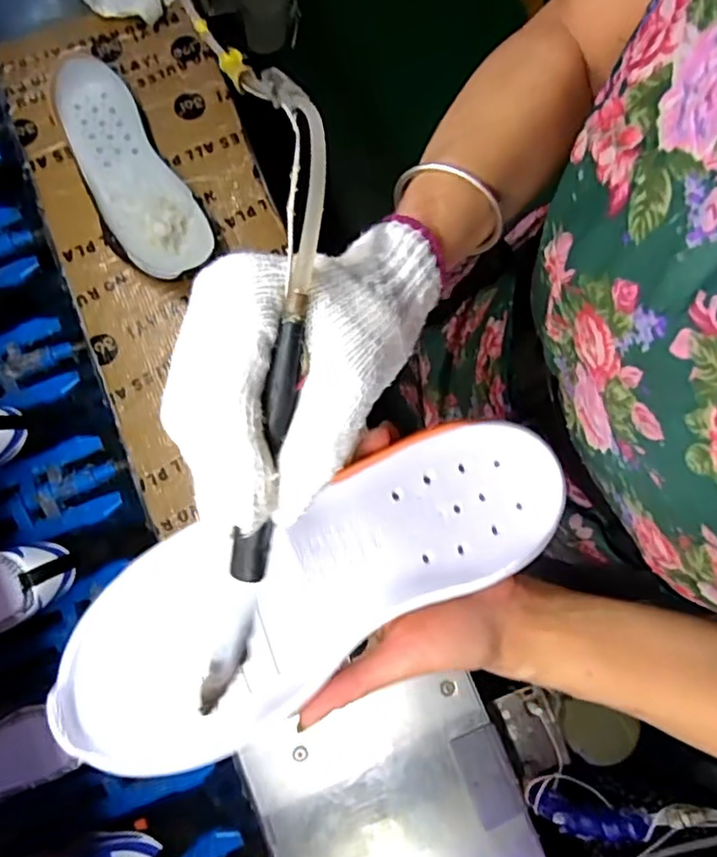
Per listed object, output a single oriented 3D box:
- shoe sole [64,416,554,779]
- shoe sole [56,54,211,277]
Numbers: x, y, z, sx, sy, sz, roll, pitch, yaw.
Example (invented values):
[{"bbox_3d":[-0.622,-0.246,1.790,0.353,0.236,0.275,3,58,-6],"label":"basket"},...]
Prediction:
[{"bbox_3d":[-0.013,0.066,0.297,0.244,0.027,0.087,-25,73,-19],"label":"shoe sole"},{"bbox_3d":[-0.237,-0.263,0.644,0.087,0.028,0.255,-31,84,-7],"label":"shoe sole"}]

